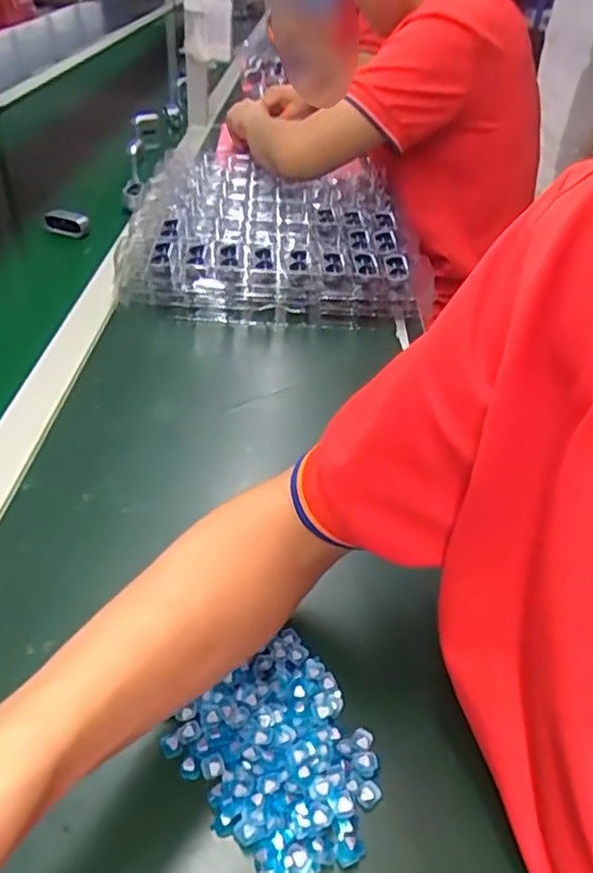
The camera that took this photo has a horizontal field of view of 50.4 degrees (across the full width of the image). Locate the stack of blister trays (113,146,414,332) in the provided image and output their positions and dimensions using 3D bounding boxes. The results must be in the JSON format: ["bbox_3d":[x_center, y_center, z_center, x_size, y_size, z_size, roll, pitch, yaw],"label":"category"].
[{"bbox_3d":[-0.031,-0.275,0.838,0.336,0.063,0.428,2,40,-4],"label":"stack of blister trays"}]

